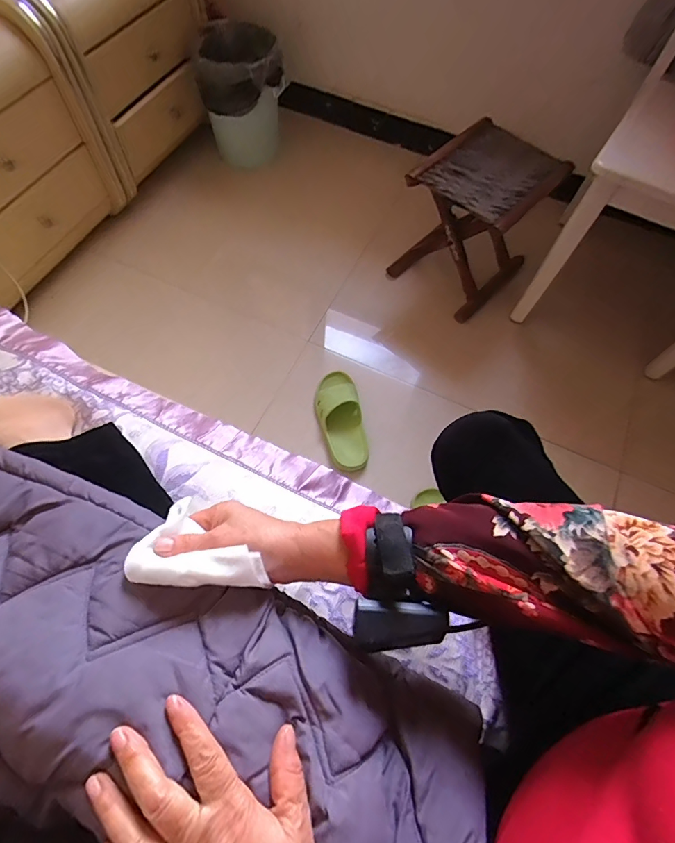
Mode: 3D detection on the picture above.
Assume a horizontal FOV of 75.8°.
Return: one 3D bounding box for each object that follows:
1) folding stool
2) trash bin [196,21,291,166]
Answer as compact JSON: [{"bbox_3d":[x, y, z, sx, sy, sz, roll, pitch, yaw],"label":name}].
[{"bbox_3d":[0.336,-0.490,1.074,0.266,0.287,0.281,39,69,15],"label":"folding stool"},{"bbox_3d":[-0.262,-0.890,1.221,0.222,0.294,0.203,-14,66,-9],"label":"trash bin"}]

